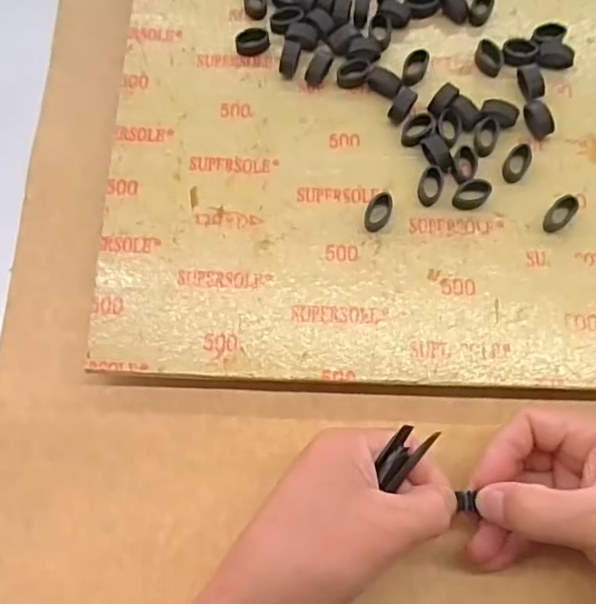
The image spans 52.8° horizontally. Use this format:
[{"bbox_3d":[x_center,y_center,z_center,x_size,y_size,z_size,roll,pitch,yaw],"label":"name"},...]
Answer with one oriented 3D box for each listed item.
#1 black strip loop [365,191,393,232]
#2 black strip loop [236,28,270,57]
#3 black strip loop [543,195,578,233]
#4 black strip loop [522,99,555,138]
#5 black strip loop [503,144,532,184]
[{"bbox_3d":[0.046,-0.052,0.346,0.014,0.011,0.021,18,77,6],"label":"black strip loop"},{"bbox_3d":[-0.029,-0.166,0.382,0.021,0.010,0.014,-6,75,0],"label":"black strip loop"},{"bbox_3d":[0.149,-0.050,0.342,0.012,0.010,0.022,43,81,11],"label":"black strip loop"},{"bbox_3d":[0.142,-0.109,0.356,0.012,0.015,0.022,-22,76,-4],"label":"black strip loop"},{"bbox_3d":[0.129,-0.082,0.352,0.013,0.009,0.024,33,79,10],"label":"black strip loop"}]

